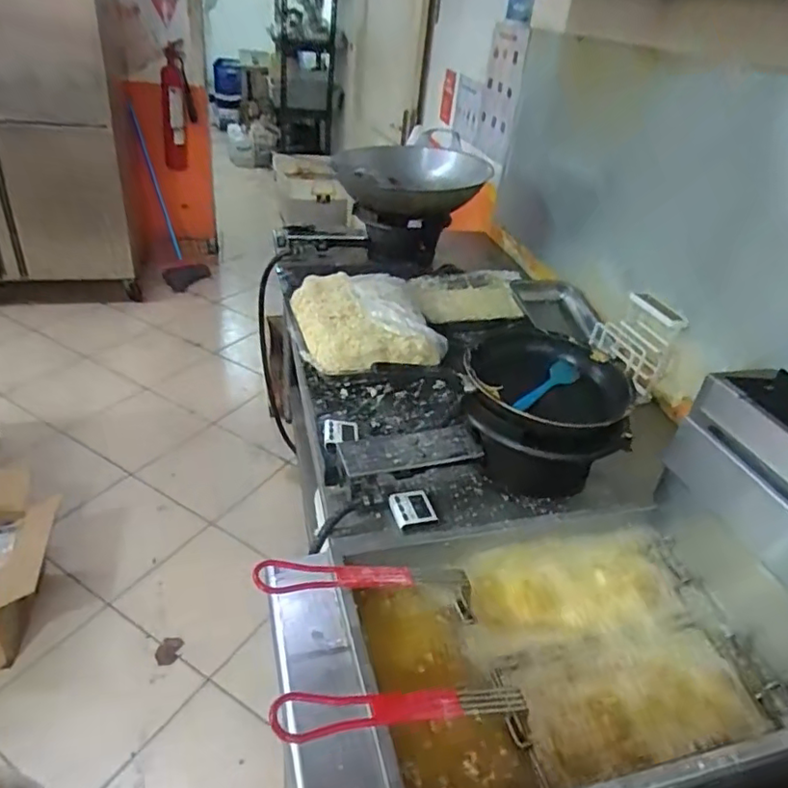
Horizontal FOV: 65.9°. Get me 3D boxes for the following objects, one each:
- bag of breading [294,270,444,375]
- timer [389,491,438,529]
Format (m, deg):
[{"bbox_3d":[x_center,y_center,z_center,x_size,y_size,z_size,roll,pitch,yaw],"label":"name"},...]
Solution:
[{"bbox_3d":[-0.072,-0.172,1.460,0.306,0.110,0.370,-6,35,-19],"label":"bag of breading"},{"bbox_3d":[0.030,0.190,1.011,0.067,0.015,0.066,-10,50,-16],"label":"timer"}]

